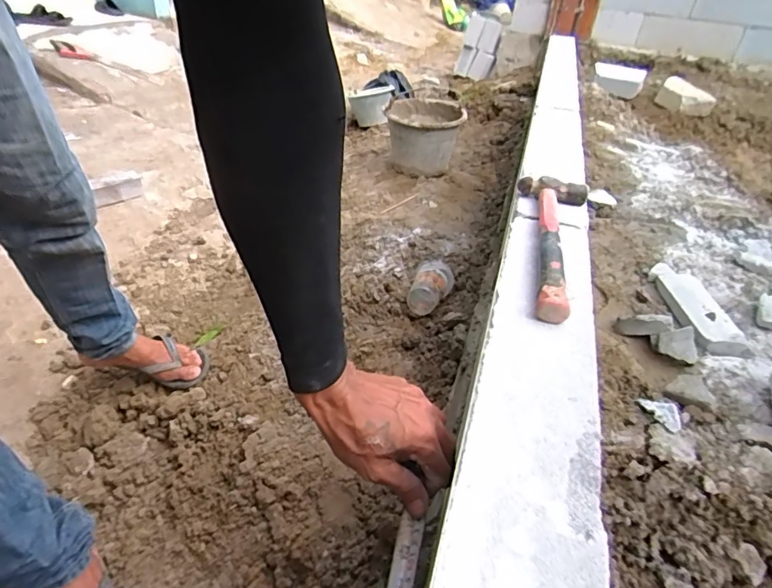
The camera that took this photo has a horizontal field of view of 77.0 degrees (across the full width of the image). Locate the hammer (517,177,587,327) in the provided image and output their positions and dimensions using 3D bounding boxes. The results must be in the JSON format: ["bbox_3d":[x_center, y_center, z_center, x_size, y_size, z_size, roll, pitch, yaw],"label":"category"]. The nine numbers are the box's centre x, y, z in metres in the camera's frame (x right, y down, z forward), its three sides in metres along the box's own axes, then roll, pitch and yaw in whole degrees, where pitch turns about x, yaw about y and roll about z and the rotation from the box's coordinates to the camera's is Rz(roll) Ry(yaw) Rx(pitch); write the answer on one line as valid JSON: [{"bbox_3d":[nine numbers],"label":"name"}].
[{"bbox_3d":[0.190,-0.069,0.567,0.083,0.027,0.298,14,37,11],"label":"hammer"}]

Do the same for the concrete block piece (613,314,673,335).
[{"bbox_3d":[0.457,0.057,0.861,0.090,0.032,0.035,-7,31,23],"label":"concrete block piece"}]

